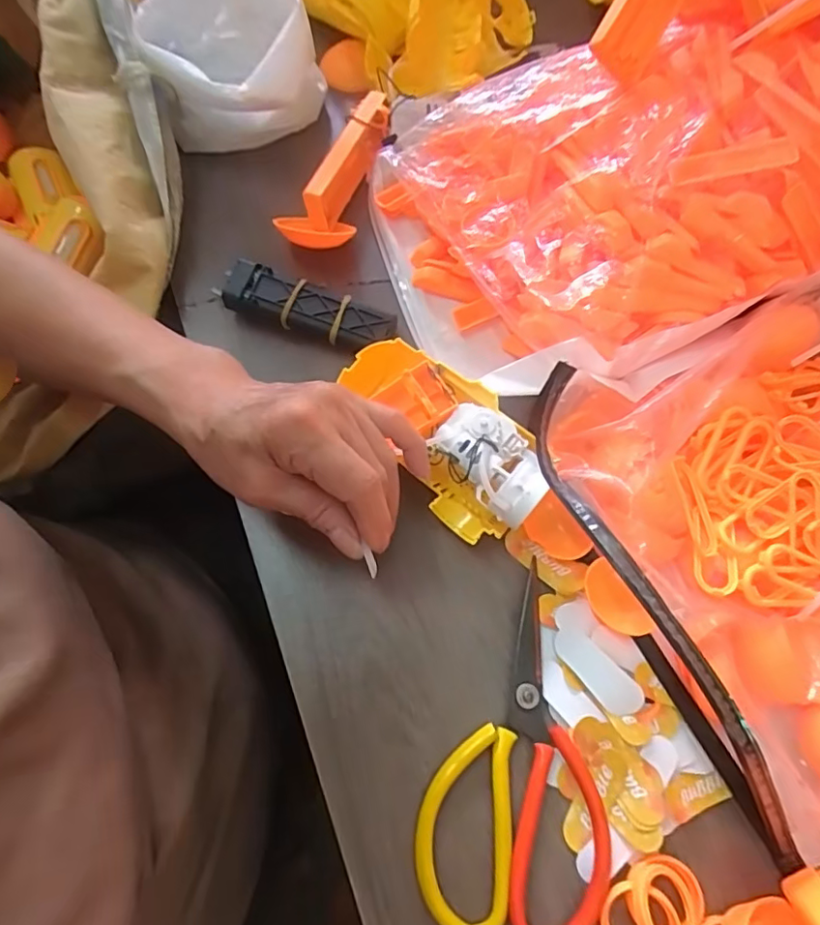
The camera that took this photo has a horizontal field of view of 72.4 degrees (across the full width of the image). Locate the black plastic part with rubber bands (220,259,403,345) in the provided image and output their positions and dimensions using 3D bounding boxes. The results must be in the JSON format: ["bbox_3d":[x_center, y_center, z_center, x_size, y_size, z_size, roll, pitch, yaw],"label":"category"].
[{"bbox_3d":[-0.066,-0.100,0.366,0.112,0.025,0.029,16,71,6],"label":"black plastic part with rubber bands"}]

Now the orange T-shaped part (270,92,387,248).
[{"bbox_3d":[-0.048,-0.202,0.391,0.046,0.034,0.130,18,71,6],"label":"orange T-shaped part"}]

